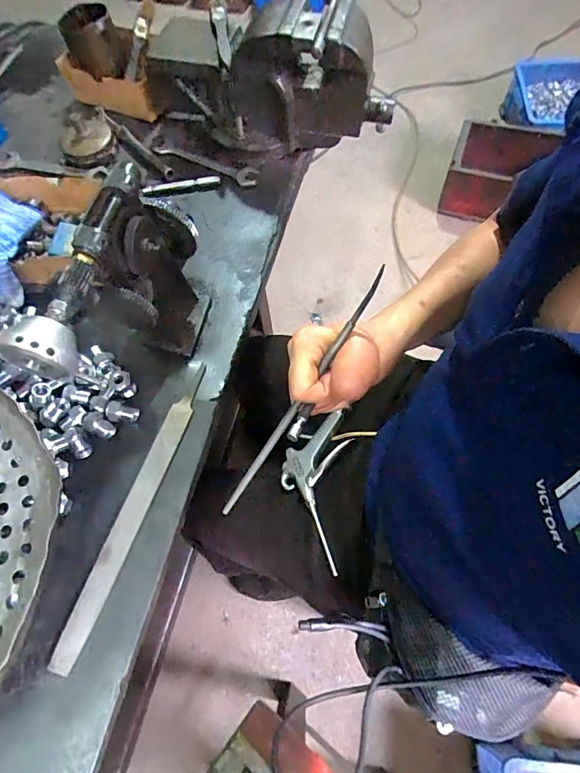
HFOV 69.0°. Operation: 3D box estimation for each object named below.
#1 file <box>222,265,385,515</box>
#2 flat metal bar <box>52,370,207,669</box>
[{"bbox_3d":[0.004,0.015,0.322,0.008,0.006,0.235,40,111,19],"label":"file"},{"bbox_3d":[-0.147,0.109,0.409,0.023,0.009,0.293,16,67,10],"label":"flat metal bar"}]

